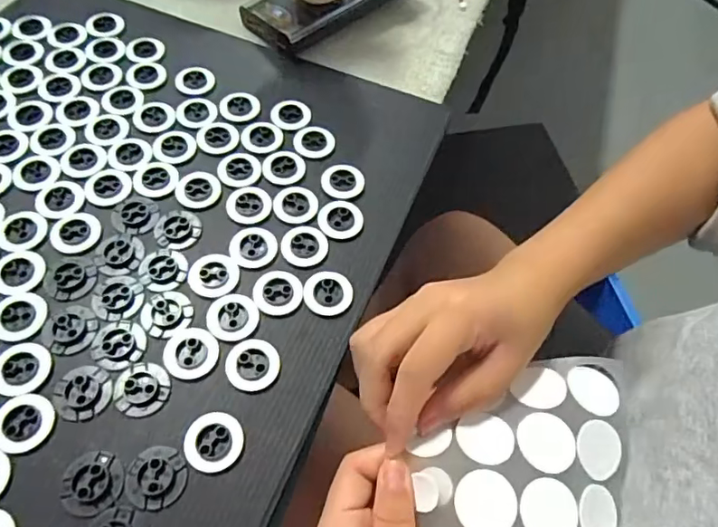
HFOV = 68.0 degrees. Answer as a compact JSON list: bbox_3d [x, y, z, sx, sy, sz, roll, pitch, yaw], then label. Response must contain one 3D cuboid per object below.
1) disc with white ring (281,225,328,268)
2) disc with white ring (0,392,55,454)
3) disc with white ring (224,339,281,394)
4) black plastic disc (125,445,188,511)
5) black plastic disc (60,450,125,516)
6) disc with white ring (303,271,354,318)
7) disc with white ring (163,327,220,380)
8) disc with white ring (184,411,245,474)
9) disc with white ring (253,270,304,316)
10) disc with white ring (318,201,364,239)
[{"bbox_3d":[-0.033,-0.012,0.325,0.028,0.004,0.028,2,59,-3],"label":"disc with white ring"},{"bbox_3d":[-0.165,0.077,0.260,0.028,0.004,0.027,2,59,-3],"label":"disc with white ring"},{"bbox_3d":[-0.057,0.054,0.285,0.028,0.004,0.028,2,59,-3],"label":"disc with white ring"},{"bbox_3d":[-0.096,0.101,0.252,0.027,0.004,0.028,2,59,-3],"label":"black plastic disc"},{"bbox_3d":[-0.125,0.102,0.248,0.027,0.004,0.027,2,59,-3],"label":"black plastic disc"},{"bbox_3d":[-0.018,0.017,0.310,0.028,0.004,0.028,2,59,-3],"label":"disc with white ring"},{"bbox_3d":[-0.090,0.047,0.285,0.029,0.004,0.027,2,59,-3],"label":"disc with white ring"},{"bbox_3d":[-0.071,0.087,0.263,0.028,0.004,0.028,2,59,-3],"label":"disc with white ring"},{"bbox_3d":[-0.047,0.016,0.307,0.028,0.004,0.027,2,59,-3],"label":"disc with white ring"},{"bbox_3d":[-0.011,-0.030,0.338,0.028,0.004,0.028,2,59,-3],"label":"disc with white ring"}]

